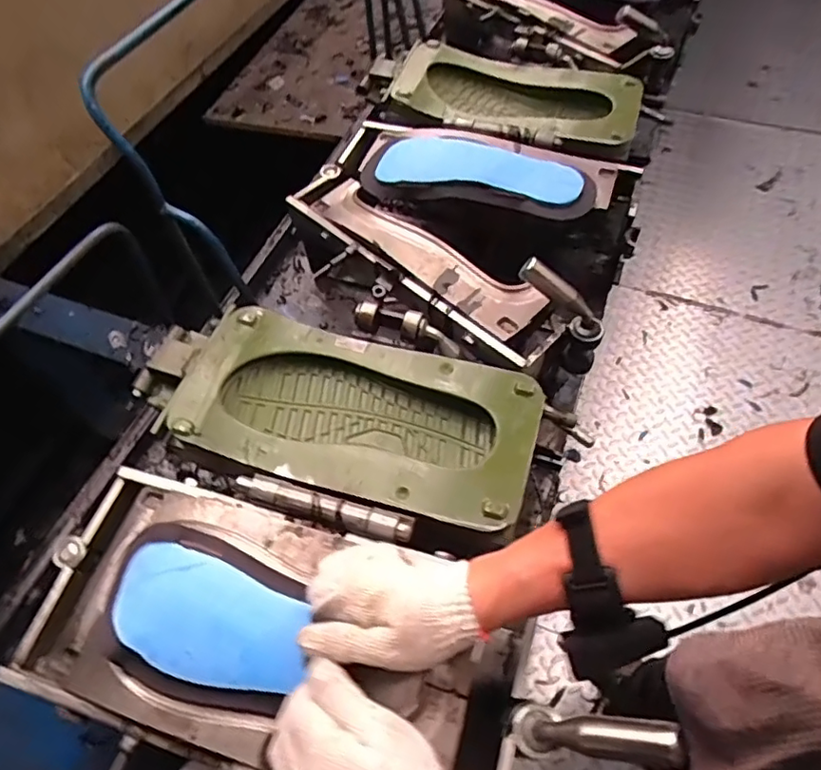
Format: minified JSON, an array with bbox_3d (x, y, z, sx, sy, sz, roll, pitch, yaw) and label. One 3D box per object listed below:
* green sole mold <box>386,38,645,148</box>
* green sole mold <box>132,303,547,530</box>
[{"bbox_3d":[0.150,-0.415,0.841,0.345,0.048,0.180,14,60,12],"label":"green sole mold"},{"bbox_3d":[-0.078,0.028,0.578,0.393,0.046,0.181,14,61,13],"label":"green sole mold"}]

